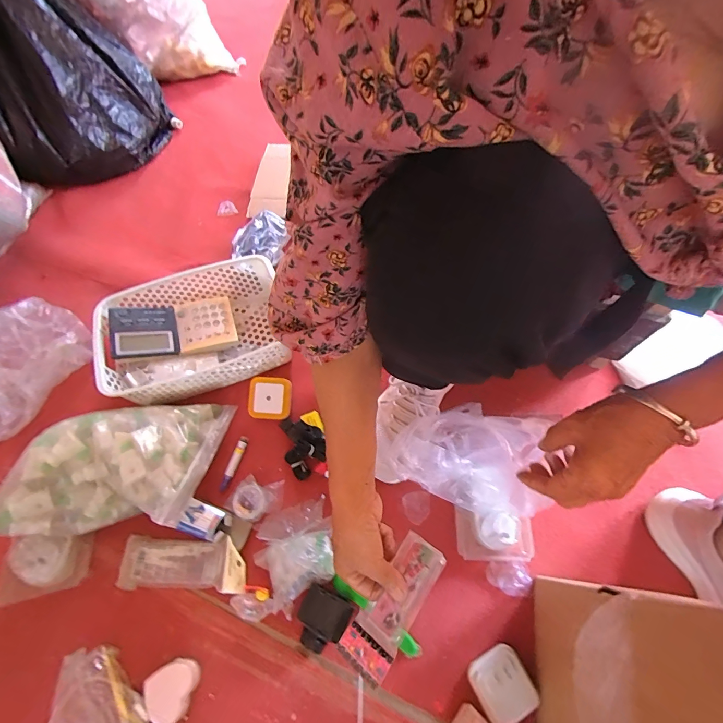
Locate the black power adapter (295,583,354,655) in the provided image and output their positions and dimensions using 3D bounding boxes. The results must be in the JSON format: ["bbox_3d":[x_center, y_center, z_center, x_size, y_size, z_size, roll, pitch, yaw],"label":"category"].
[{"bbox_3d":[-0.049,0.317,0.446,0.060,0.028,0.062,26,67,14],"label":"black power adapter"}]

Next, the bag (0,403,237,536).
[{"bbox_3d":[-0.327,0.136,0.497,0.247,0.091,0.175,-3,65,-1],"label":"bag"}]

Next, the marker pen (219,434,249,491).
[{"bbox_3d":[-0.191,0.151,0.539,0.016,0.013,0.079,17,65,10],"label":"marker pen"}]

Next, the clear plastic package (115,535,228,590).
[{"bbox_3d":[-0.251,0.266,0.481,0.134,0.009,0.058,0,63,2],"label":"clear plastic package"}]

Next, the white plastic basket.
[{"bbox_3d":[-0.268,-0.046,0.591,0.271,0.083,0.198,-17,66,-7],"label":"white plastic basket"}]

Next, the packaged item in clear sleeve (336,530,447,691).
[{"bbox_3d":[0.033,0.240,0.361,0.048,0.006,0.128,28,67,30],"label":"packaged item in clear sleeve"}]

